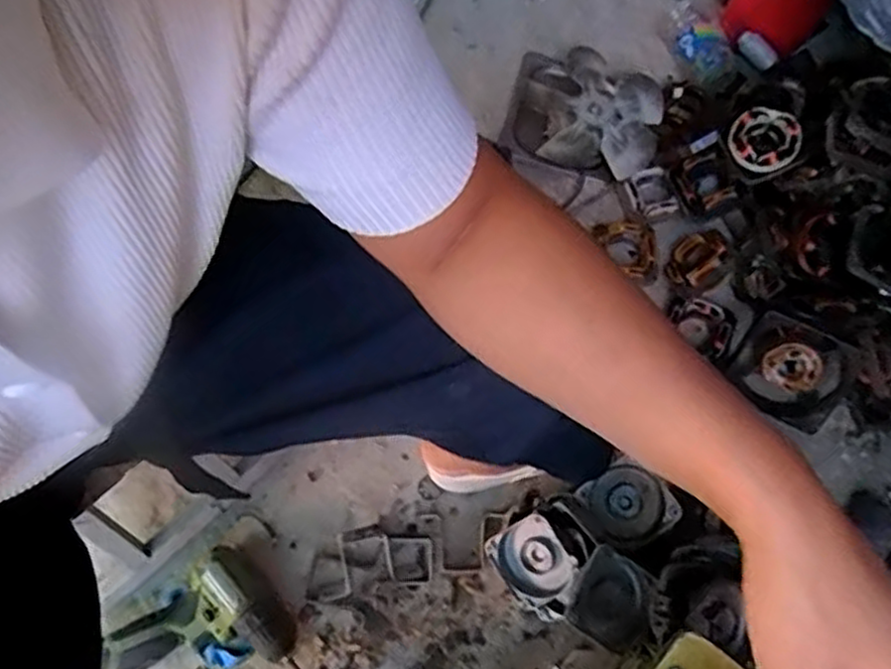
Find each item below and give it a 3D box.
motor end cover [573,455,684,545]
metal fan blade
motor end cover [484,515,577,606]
[{"bbox_3d":[0.192,0.178,0.769,0.072,0.031,0.085,-41,76,-14],"label":"motor end cover"},{"bbox_3d":[0.195,-0.292,0.960,0.172,0.038,0.179,0,70,-1],"label":"metal fan blade"},{"bbox_3d":[0.091,0.235,0.757,0.080,0.018,0.081,-39,82,22],"label":"motor end cover"}]

